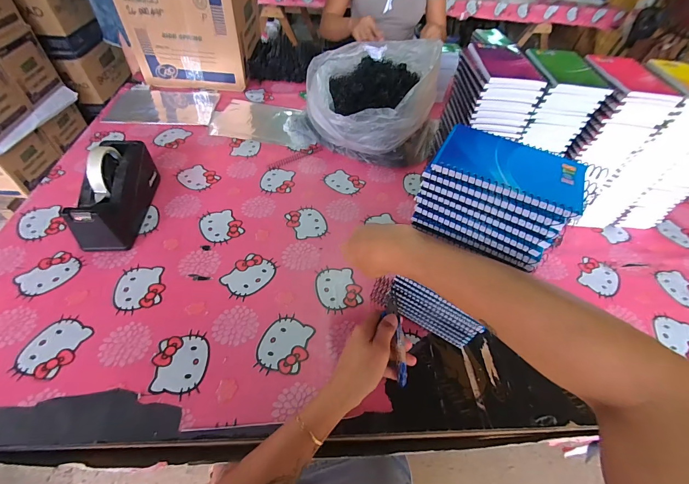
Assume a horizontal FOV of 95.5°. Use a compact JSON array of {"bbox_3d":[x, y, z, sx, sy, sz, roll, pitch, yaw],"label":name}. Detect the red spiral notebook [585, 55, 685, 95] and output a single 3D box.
[{"bbox_3d":[0.436,-0.257,0.478,0.108,0.011,0.135,9,51,2],"label":"red spiral notebook"}]

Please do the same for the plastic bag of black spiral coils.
[{"bbox_3d":[0.038,-0.355,0.770,0.336,0.182,0.294,6,49,0],"label":"plastic bag of black spiral coils"}]

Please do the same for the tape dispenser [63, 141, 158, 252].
[{"bbox_3d":[-0.406,-0.090,0.551,0.074,0.118,0.204,-3,50,-7],"label":"tape dispenser"}]

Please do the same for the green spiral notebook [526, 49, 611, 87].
[{"bbox_3d":[0.338,-0.269,0.478,0.096,0.008,0.139,7,51,0],"label":"green spiral notebook"}]

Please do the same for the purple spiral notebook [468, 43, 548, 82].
[{"bbox_3d":[0.237,-0.265,0.468,0.085,0.016,0.115,3,51,-3],"label":"purple spiral notebook"}]

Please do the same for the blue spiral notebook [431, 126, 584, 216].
[{"bbox_3d":[0.161,-0.074,0.304,0.133,0.007,0.092,22,51,14],"label":"blue spiral notebook"}]

